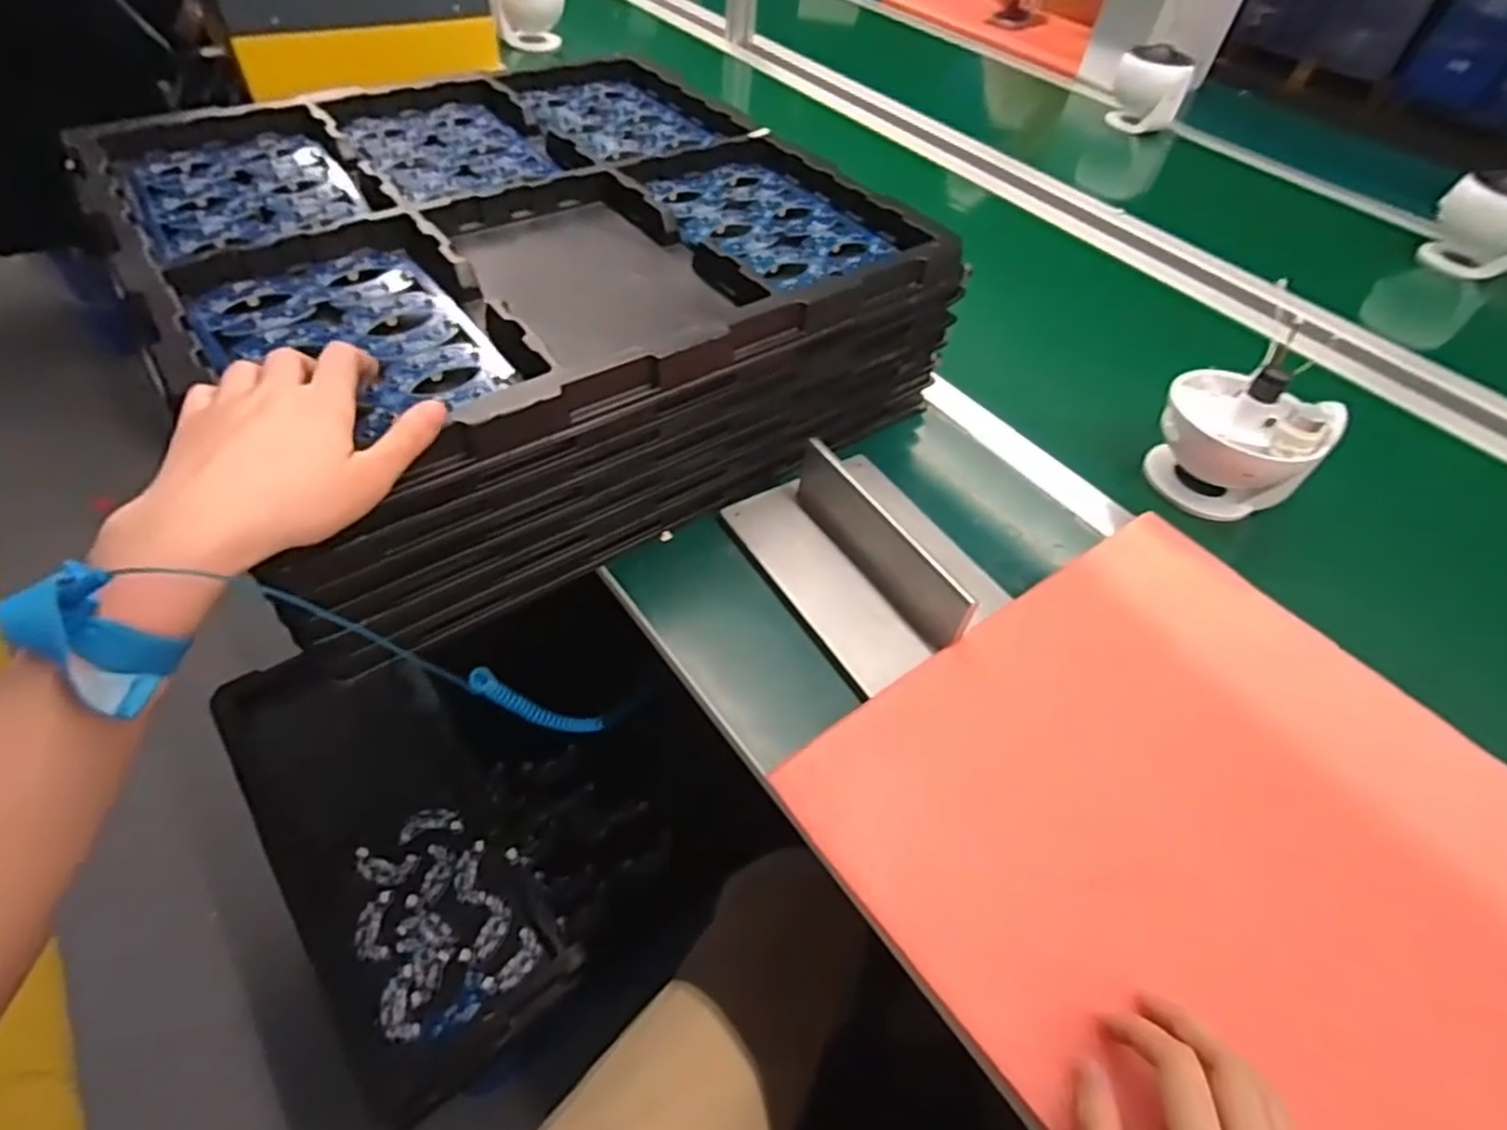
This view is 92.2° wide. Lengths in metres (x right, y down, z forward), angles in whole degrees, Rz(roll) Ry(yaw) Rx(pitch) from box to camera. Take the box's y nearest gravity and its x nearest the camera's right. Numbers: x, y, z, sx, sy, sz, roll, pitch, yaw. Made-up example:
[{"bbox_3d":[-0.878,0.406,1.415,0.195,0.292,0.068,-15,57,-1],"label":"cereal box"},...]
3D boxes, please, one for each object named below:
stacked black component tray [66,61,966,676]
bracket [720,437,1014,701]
[{"bbox_3d":[-0.183,-0.246,0.615,0.503,0.141,0.503,-27,58,-25],"label":"stacked black component tray"},{"bbox_3d":[0.085,-0.017,0.521,0.141,0.063,0.190,-23,57,-23],"label":"bracket"}]

